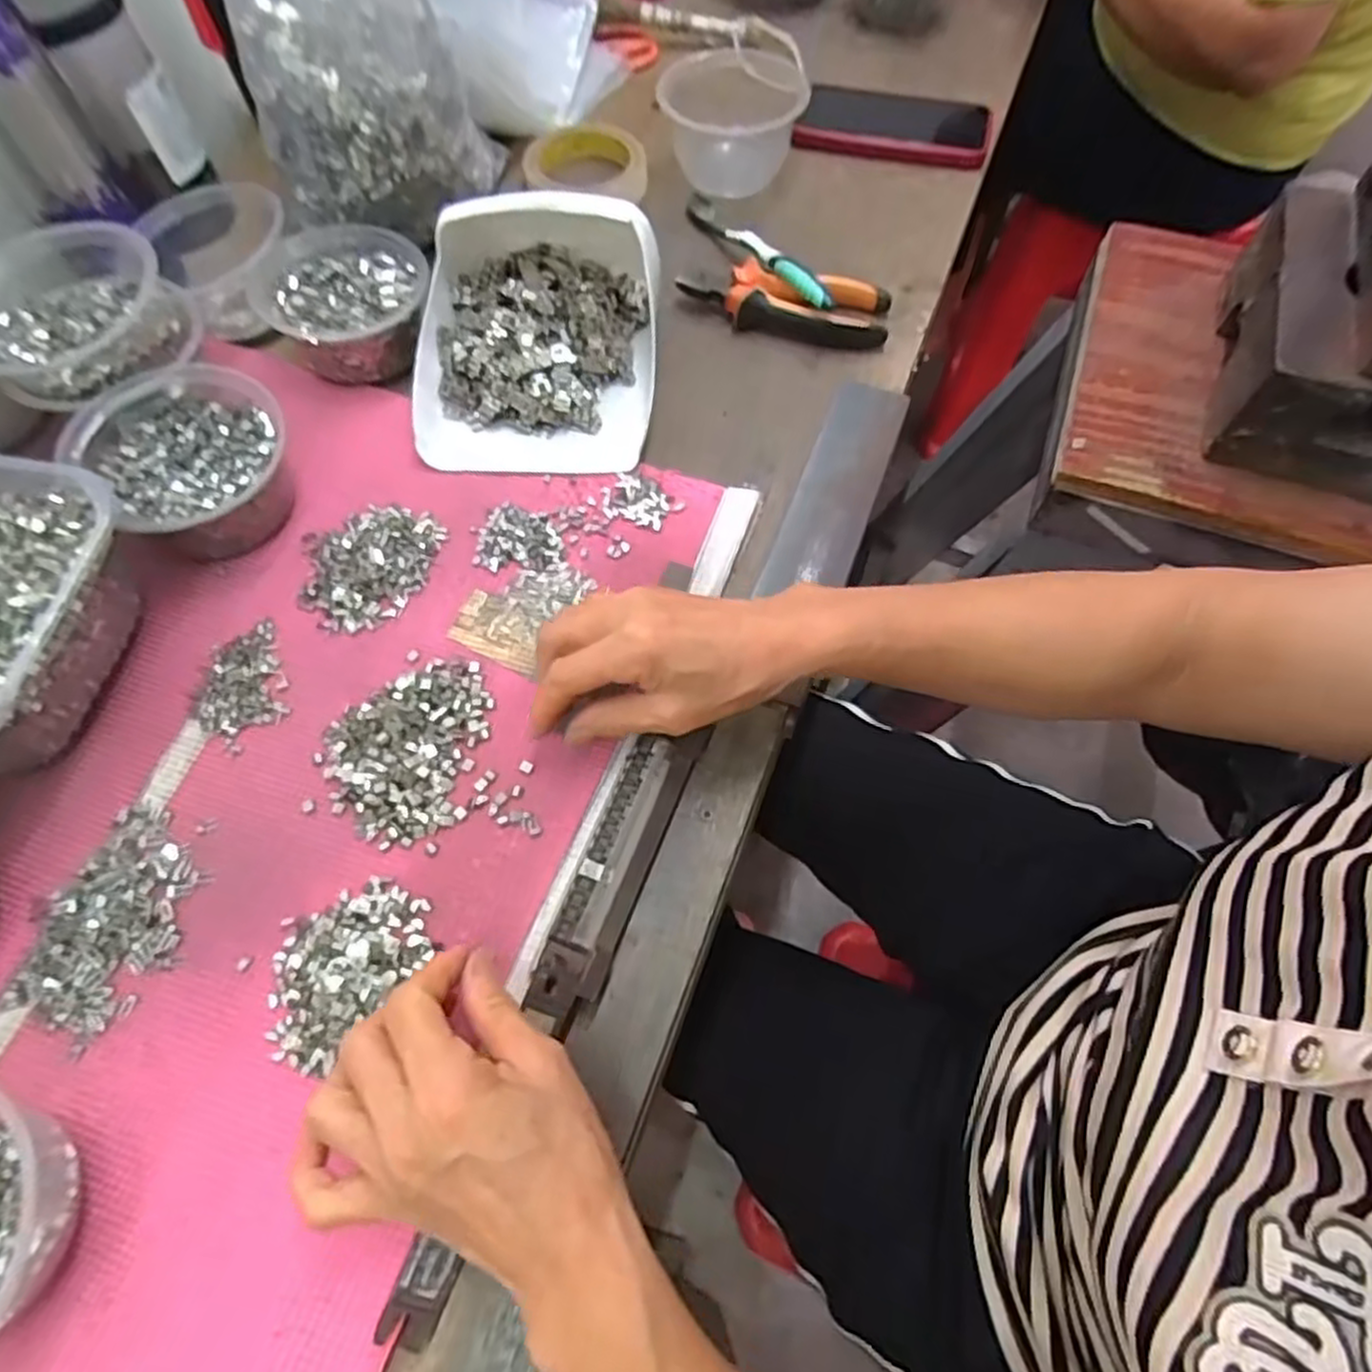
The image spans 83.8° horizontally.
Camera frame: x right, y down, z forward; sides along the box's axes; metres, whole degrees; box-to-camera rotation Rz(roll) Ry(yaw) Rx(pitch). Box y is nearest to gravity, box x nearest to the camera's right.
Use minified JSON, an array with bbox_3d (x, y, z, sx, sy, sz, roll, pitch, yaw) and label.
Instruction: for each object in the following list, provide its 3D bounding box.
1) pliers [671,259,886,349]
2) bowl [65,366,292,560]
[{"bbox_3d":[0.071,-0.278,0.556,0.148,0.025,0.049,12,65,5],"label":"pliers"},{"bbox_3d":[-0.289,-0.132,0.456,0.117,0.062,0.104,42,71,18],"label":"bowl"}]

